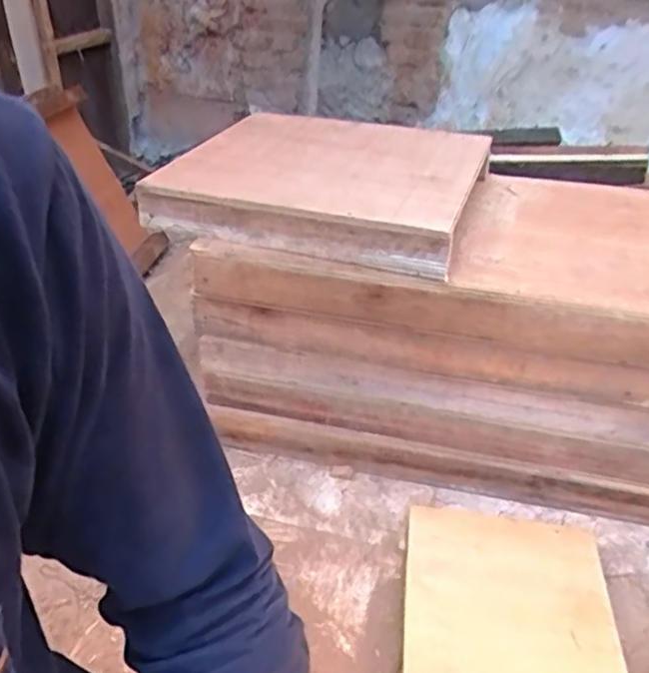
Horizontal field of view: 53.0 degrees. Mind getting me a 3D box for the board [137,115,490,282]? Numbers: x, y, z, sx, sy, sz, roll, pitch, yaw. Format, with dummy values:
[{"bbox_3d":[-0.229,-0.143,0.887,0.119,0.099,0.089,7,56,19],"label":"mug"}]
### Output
[{"bbox_3d":[0.012,-0.264,1.054,0.451,0.073,0.462,12,36,14],"label":"board"}]

